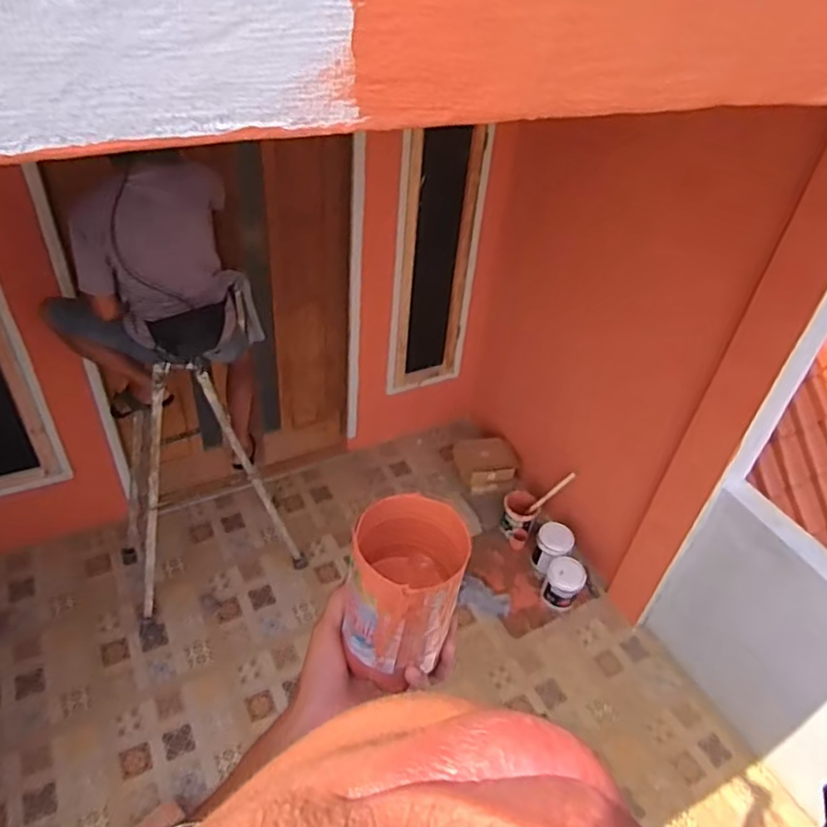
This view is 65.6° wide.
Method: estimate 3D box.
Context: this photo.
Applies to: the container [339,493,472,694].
[{"bbox_3d":[-0.007,0.129,0.486,0.076,0.097,0.090,11,41,5],"label":"container"}]

